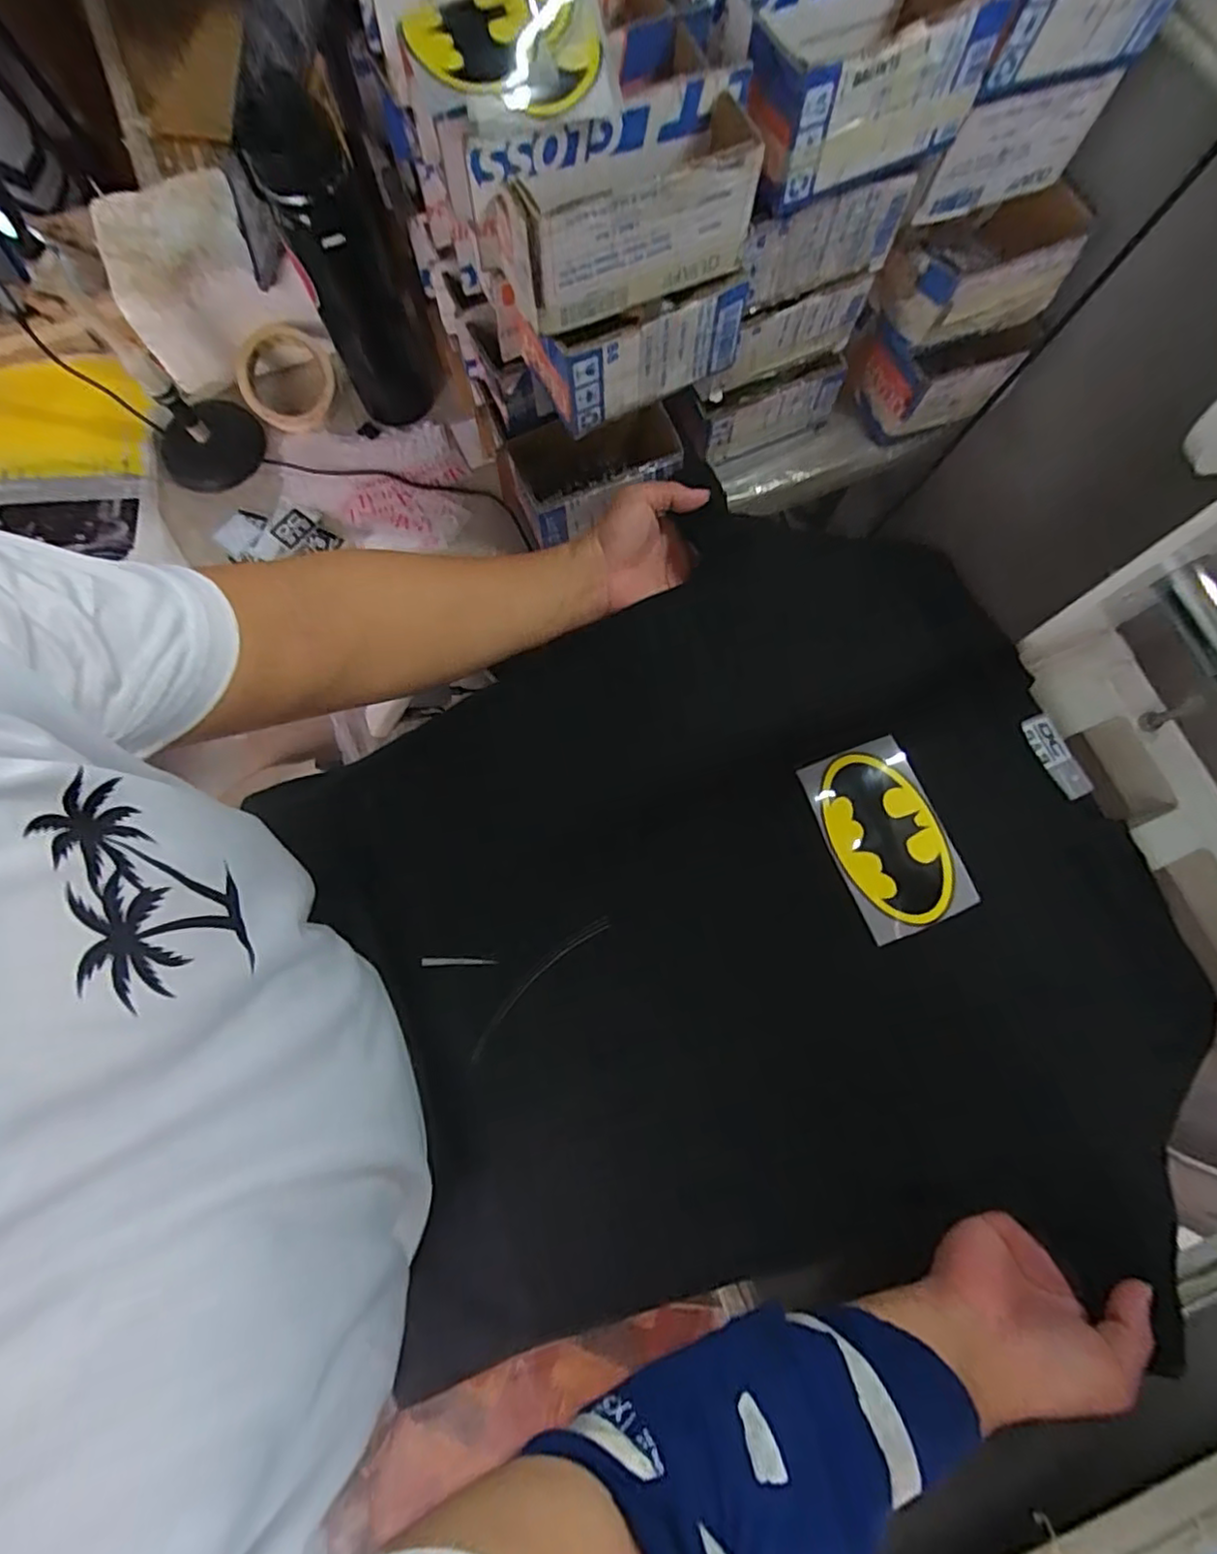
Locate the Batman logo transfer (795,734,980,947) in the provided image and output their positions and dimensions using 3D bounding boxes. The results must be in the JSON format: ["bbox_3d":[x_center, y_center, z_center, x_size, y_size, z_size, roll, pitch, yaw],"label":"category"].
[{"bbox_3d":[0.202,0.042,0.457,0.079,0.005,0.133,-21,76,-3],"label":"Batman logo transfer"}]

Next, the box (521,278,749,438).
[{"bbox_3d":[0.021,-0.339,0.478,0.153,0.070,0.082,-22,78,-5],"label":"box"}]

